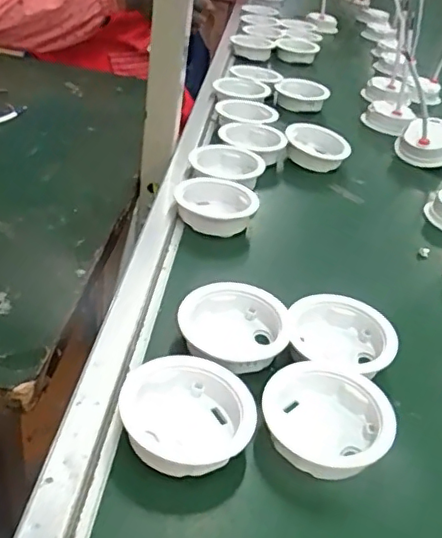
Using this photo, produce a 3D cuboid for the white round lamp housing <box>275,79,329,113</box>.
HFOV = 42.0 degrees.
[{"bbox_3d":[0.103,-0.226,0.754,0.068,0.035,0.058,9,36,-3],"label":"white round lamp housing"}]

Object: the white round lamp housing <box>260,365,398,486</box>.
[{"bbox_3d":[0.059,0.087,0.330,0.072,0.026,0.069,9,36,-7],"label":"white round lamp housing"}]

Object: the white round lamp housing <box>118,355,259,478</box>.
[{"bbox_3d":[-0.021,0.082,0.321,0.073,0.026,0.063,26,38,17],"label":"white round lamp housing"}]

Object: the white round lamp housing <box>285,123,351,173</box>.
[{"bbox_3d":[0.103,-0.129,0.631,0.070,0.035,0.063,11,36,0],"label":"white round lamp housing"}]

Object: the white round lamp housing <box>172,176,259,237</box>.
[{"bbox_3d":[-0.006,-0.051,0.509,0.073,0.030,0.069,18,36,6],"label":"white round lamp housing"}]

